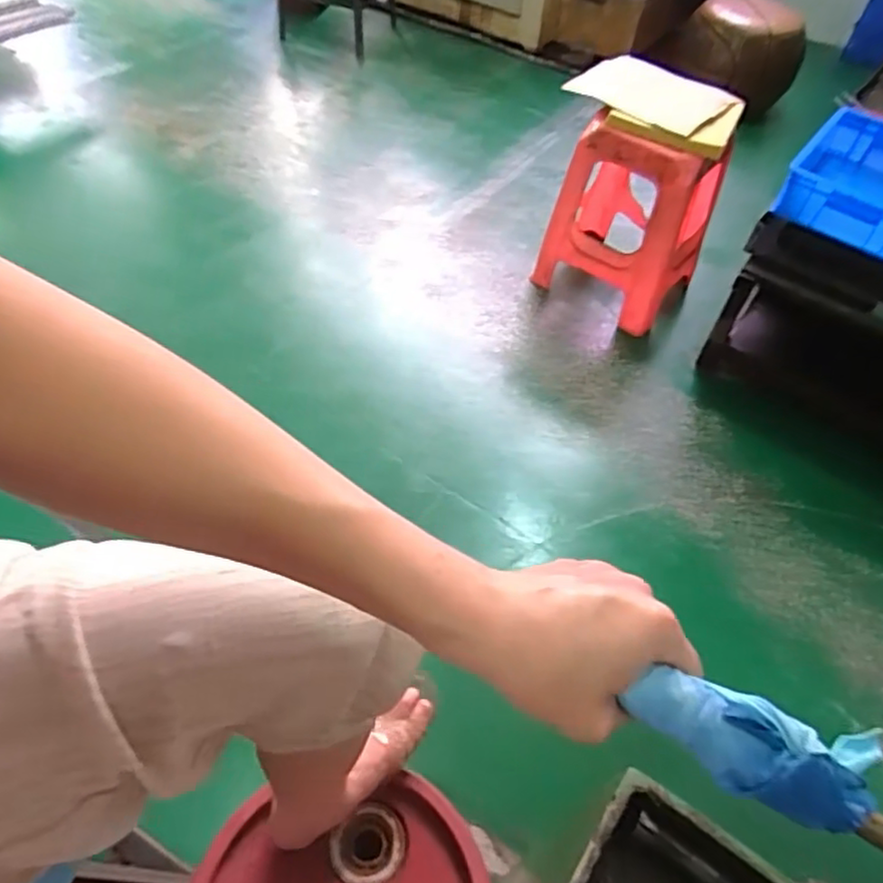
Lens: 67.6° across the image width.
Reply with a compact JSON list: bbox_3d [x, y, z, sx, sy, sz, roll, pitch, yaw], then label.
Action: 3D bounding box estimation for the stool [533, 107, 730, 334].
[{"bbox_3d":[0.514,-0.629,1.743,0.376,0.497,0.359,32,56,19],"label":"stool"}]

